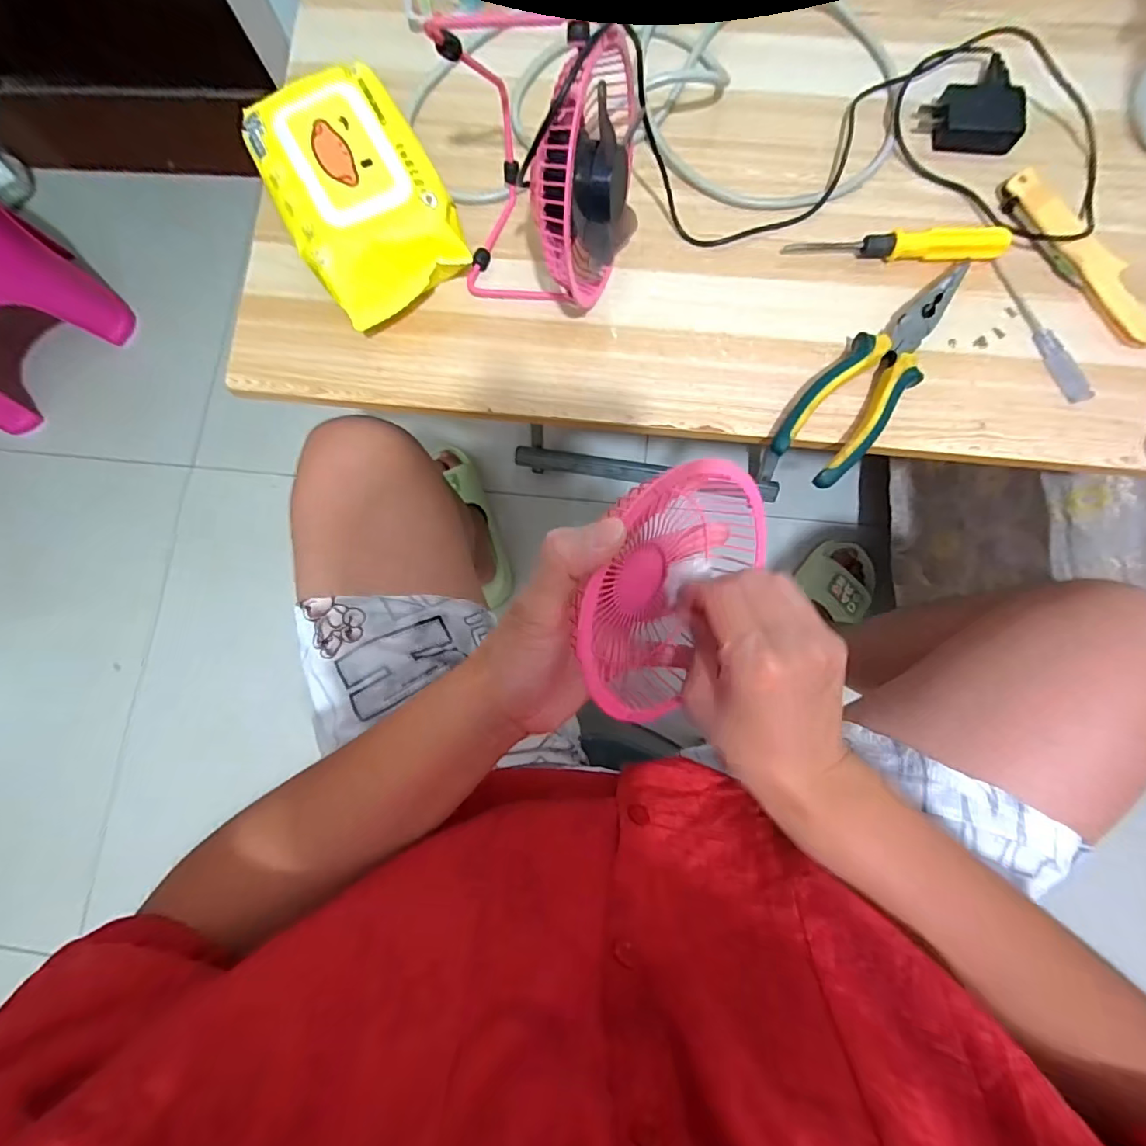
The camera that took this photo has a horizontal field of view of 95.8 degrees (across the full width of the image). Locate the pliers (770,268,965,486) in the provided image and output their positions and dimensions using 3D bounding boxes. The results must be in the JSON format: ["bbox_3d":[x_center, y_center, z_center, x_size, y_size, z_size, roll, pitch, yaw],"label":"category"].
[{"bbox_3d":[0.212,-0.139,0.357,0.054,0.023,0.186,42,85,6],"label":"pliers"}]

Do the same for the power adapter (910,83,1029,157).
[{"bbox_3d":[0.293,-0.338,0.384,0.071,0.017,0.045,8,83,2],"label":"power adapter"}]

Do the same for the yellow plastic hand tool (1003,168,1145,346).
[{"bbox_3d":[0.364,-0.223,0.368,0.025,0.016,0.153,-31,83,-3],"label":"yellow plastic hand tool"}]

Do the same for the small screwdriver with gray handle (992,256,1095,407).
[{"bbox_3d":[0.329,-0.173,0.366,0.012,0.013,0.117,-22,83,-2],"label":"small screwdriver with gray handle"}]

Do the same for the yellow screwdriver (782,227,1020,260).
[{"bbox_3d":[0.233,-0.235,0.373,0.149,0.015,0.019,1,82,1],"label":"yellow screwdriver"}]

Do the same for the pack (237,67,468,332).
[{"bbox_3d":[-0.145,-0.261,0.366,0.112,0.067,0.156,-30,79,-2],"label":"pack"}]

